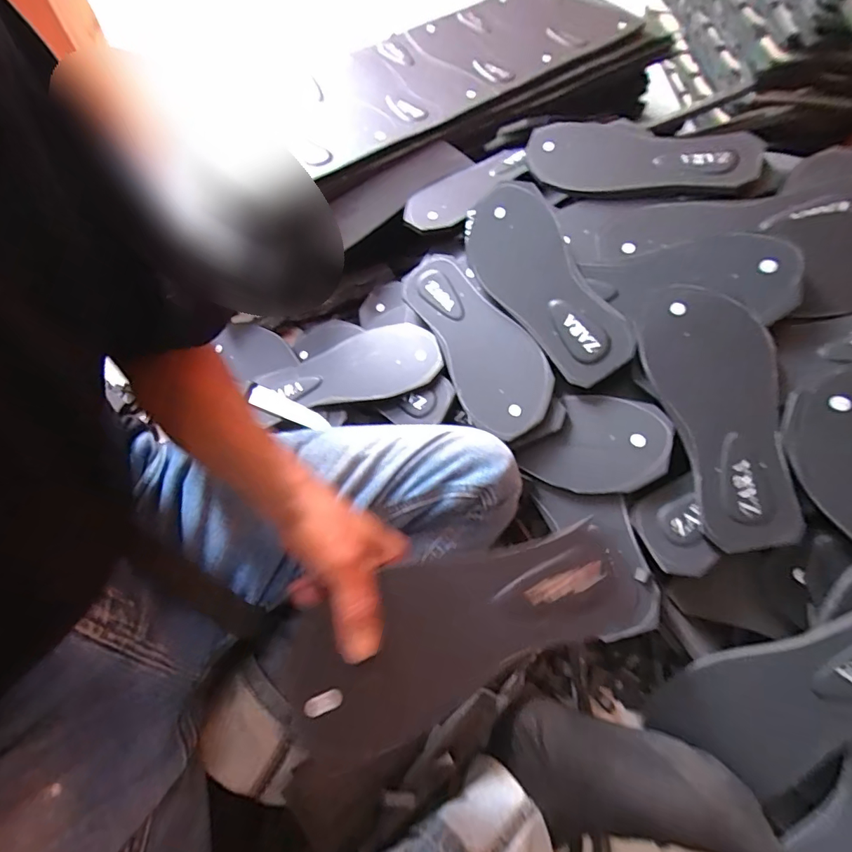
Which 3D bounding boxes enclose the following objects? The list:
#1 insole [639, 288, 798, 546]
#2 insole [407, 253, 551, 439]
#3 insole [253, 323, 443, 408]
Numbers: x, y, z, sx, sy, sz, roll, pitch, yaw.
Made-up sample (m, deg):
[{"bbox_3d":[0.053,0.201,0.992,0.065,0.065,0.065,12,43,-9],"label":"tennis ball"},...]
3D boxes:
[{"bbox_3d":[0.278,-0.016,0.426,0.103,0.019,0.245,-17,76,16],"label":"insole"},{"bbox_3d":[0.059,-0.103,0.531,0.101,0.009,0.247,-30,67,11],"label":"insole"},{"bbox_3d":[-0.096,-0.074,0.575,0.229,0.012,0.097,-9,61,13],"label":"insole"}]

